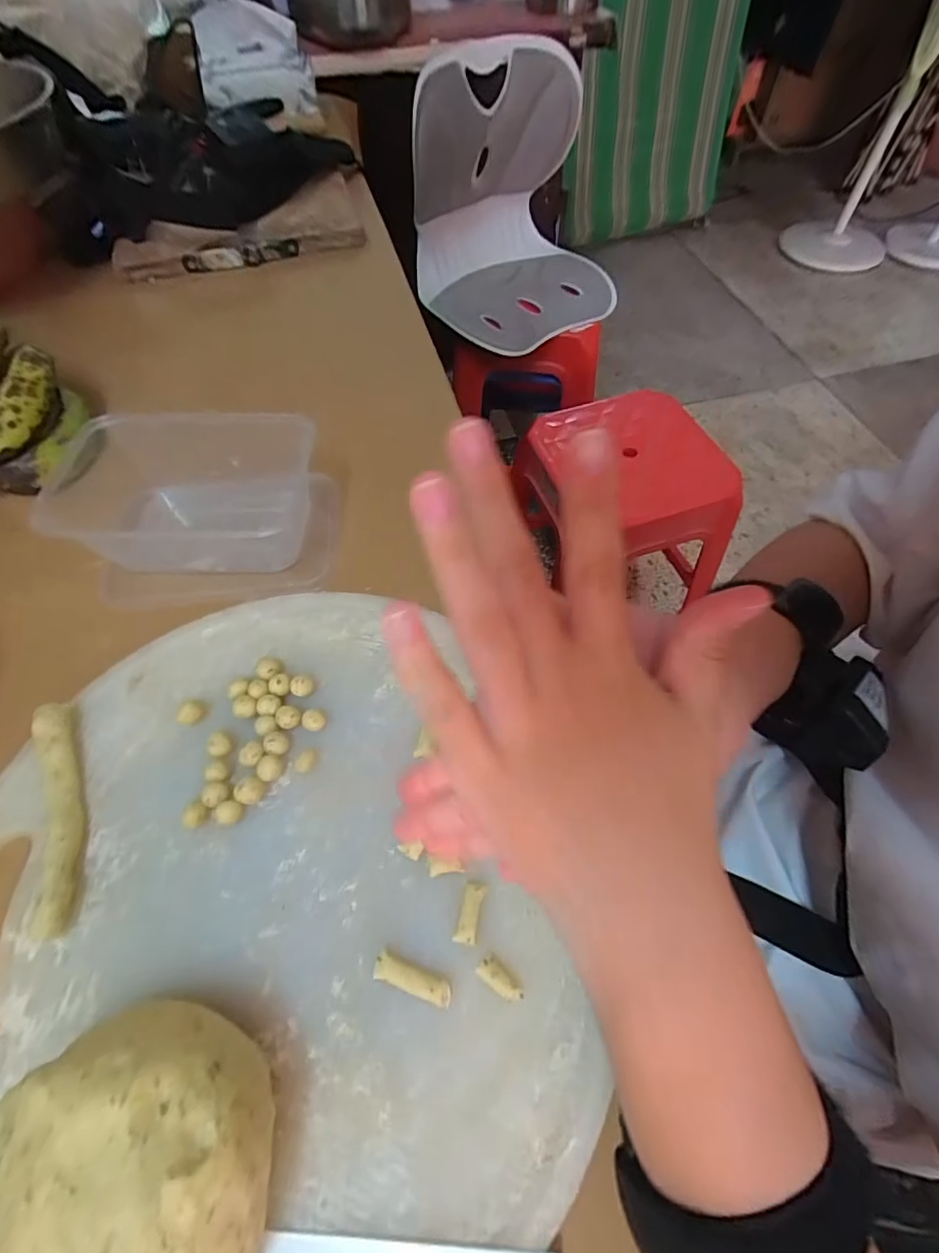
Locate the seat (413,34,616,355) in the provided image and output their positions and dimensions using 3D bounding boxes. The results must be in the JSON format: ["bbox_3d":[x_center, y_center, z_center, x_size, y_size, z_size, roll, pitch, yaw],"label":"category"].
[{"bbox_3d":[0.082,-0.744,0.879,0.337,0.326,0.316,-20,61,-10],"label":"seat"}]

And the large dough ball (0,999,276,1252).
[{"bbox_3d":[-0.116,0.193,0.184,0.094,0.064,0.077,10,61,10],"label":"large dough ball"}]

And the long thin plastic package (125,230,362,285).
[{"bbox_3d":[-0.272,-0.453,0.608,0.285,0.014,0.042,-9,59,-2],"label":"long thin plastic package"}]

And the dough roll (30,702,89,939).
[{"bbox_3d":[-0.222,0.098,0.274,0.022,0.014,0.125,-22,60,-9],"label":"dough roll"}]

